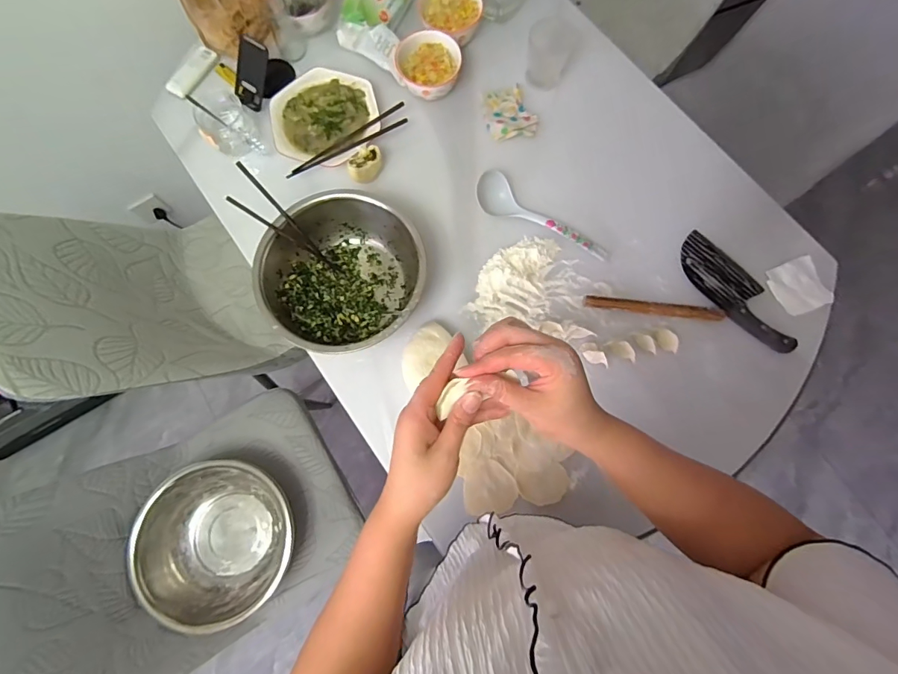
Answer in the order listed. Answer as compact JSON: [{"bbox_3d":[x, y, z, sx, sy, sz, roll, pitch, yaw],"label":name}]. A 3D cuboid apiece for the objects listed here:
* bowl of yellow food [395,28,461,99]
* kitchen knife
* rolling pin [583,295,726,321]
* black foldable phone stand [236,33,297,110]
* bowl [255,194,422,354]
[{"bbox_3d":[-0.039,-0.508,0.836,0.121,0.063,0.110,0,77,1],"label":"bowl of yellow food"},{"bbox_3d":[0.494,-0.078,0.754,0.088,0.014,0.241,-37,79,-7],"label":"kitchen knife"},{"bbox_3d":[0.348,-0.049,0.745,0.228,0.015,0.023,8,77,3],"label":"rolling pin"},{"bbox_3d":[-0.363,-0.511,0.840,0.072,0.085,0.128,41,81,9],"label":"black foldable phone stand"},{"bbox_3d":[-0.172,-0.096,0.726,0.256,0.105,0.248,0,77,1],"label":"bowl"}]

